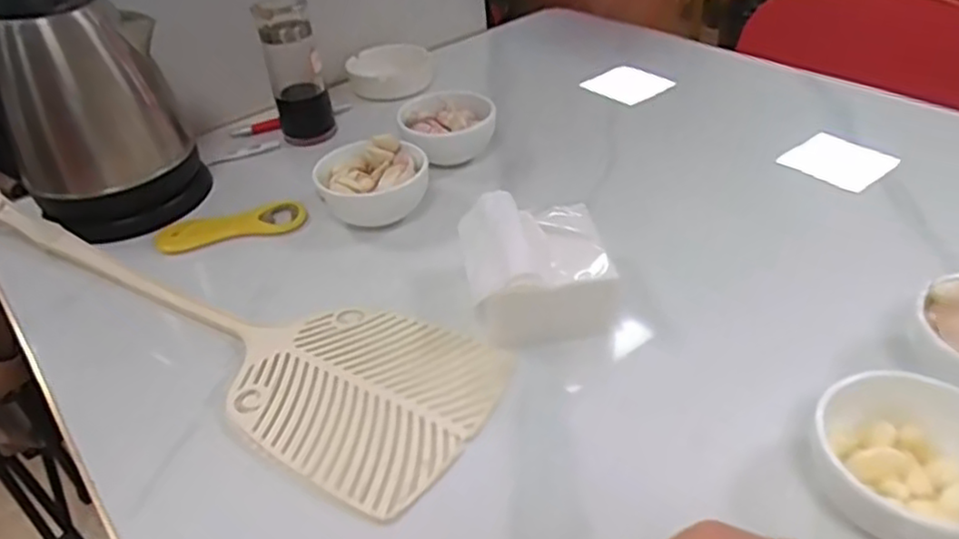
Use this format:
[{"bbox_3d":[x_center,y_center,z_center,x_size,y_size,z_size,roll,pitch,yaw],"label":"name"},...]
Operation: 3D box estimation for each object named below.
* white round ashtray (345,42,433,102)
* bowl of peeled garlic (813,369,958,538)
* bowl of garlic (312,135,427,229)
[{"bbox_3d":[-0.112,-0.248,0.859,0.100,0.031,0.108,-3,38,3],"label":"white round ashtray"},{"bbox_3d":[0.223,0.094,0.352,0.096,0.049,0.094,-3,38,3],"label":"bowl of peeled garlic"},{"bbox_3d":[-0.094,-0.076,0.615,0.094,0.065,0.100,-11,38,-7],"label":"bowl of garlic"}]

